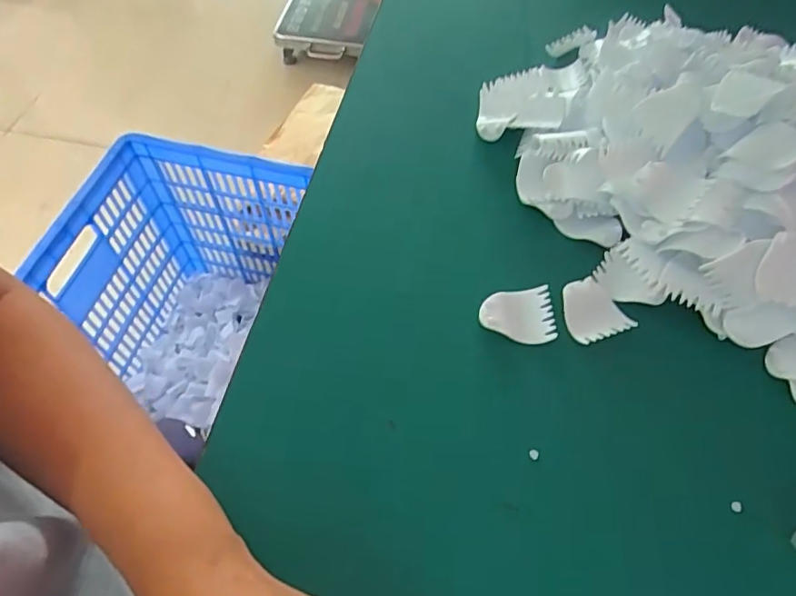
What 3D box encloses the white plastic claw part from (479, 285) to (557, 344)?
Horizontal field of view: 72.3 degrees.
[{"bbox_3d":[0.079,0.011,0.360,0.049,0.008,0.038,0,58,-1],"label":"white plastic claw part"}]

